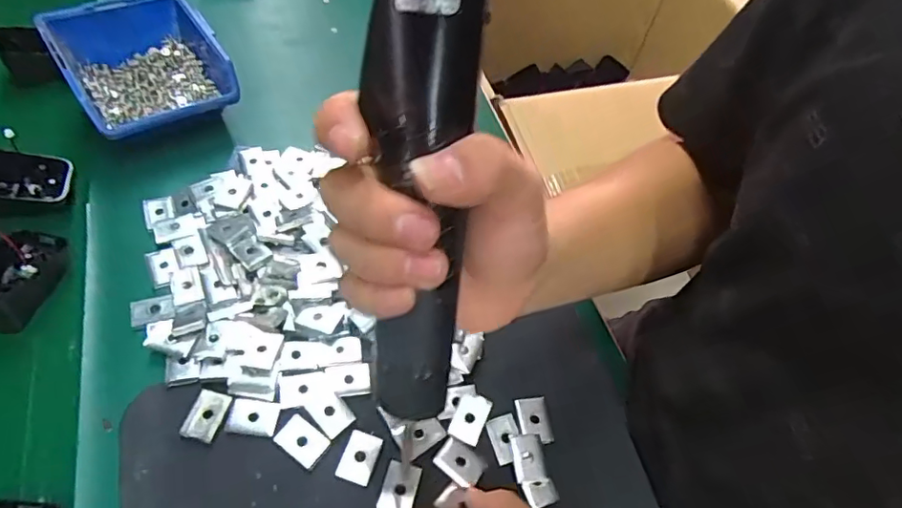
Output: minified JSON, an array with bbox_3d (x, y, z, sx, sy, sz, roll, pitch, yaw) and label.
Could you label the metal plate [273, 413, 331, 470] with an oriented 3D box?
[{"bbox_3d":[-0.088,0.110,0.322,0.030,0.004,0.020,34,58,15],"label":"metal plate"}]

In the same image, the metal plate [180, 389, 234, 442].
[{"bbox_3d":[-0.146,0.095,0.325,0.020,0.004,0.029,14,55,2],"label":"metal plate"}]

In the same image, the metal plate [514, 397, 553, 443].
[{"bbox_3d":[0.053,0.106,0.348,0.020,0.004,0.028,-6,56,-12],"label":"metal plate"}]

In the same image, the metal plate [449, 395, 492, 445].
[{"bbox_3d":[0.012,0.102,0.340,0.020,0.004,0.030,25,60,3],"label":"metal plate"}]

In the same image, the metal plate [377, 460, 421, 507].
[{"bbox_3d":[-0.029,0.134,0.313,0.019,0.004,0.028,15,55,3],"label":"metal plate"}]

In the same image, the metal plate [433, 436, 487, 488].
[{"bbox_3d":[0.005,0.124,0.324,0.028,0.004,0.019,33,57,15],"label":"metal plate"}]

